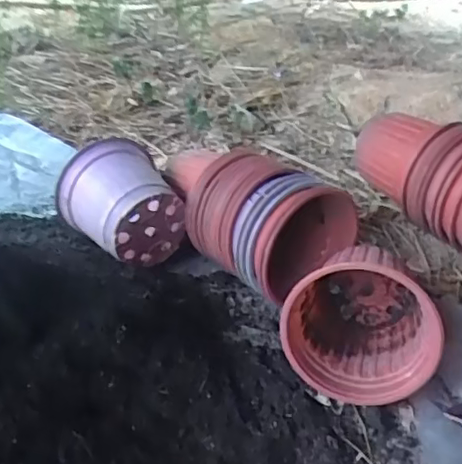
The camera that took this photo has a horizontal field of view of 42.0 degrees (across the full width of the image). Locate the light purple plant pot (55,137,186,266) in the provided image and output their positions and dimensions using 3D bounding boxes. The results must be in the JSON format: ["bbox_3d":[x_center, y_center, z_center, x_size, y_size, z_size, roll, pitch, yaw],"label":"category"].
[{"bbox_3d":[-0.168,-0.040,0.911,0.134,0.145,0.163,-21,40,-28],"label":"light purple plant pot"}]

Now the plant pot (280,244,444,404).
[{"bbox_3d":[0.156,0.084,0.734,0.171,0.162,0.166,5,32,9],"label":"plant pot"}]

